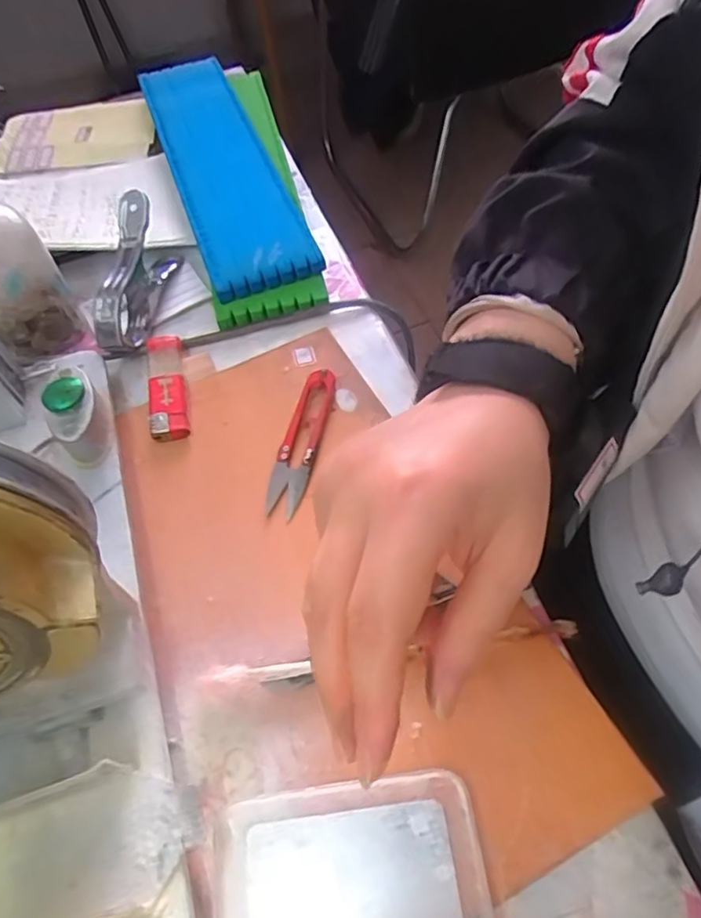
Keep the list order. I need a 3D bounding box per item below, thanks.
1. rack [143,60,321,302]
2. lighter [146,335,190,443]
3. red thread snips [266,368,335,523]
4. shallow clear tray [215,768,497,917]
[{"bbox_3d":[-0.103,-0.237,0.496,0.080,0.012,0.297,-20,64,-7],"label":"rack"},{"bbox_3d":[-0.118,-0.047,0.396,0.023,0.013,0.083,-13,56,-3],"label":"lighter"},{"bbox_3d":[-0.030,-0.012,0.370,0.022,0.012,0.101,9,58,12],"label":"red thread snips"},{"bbox_3d":[0.002,0.186,0.239,0.109,0.007,0.104,-9,56,-3],"label":"shallow clear tray"}]

